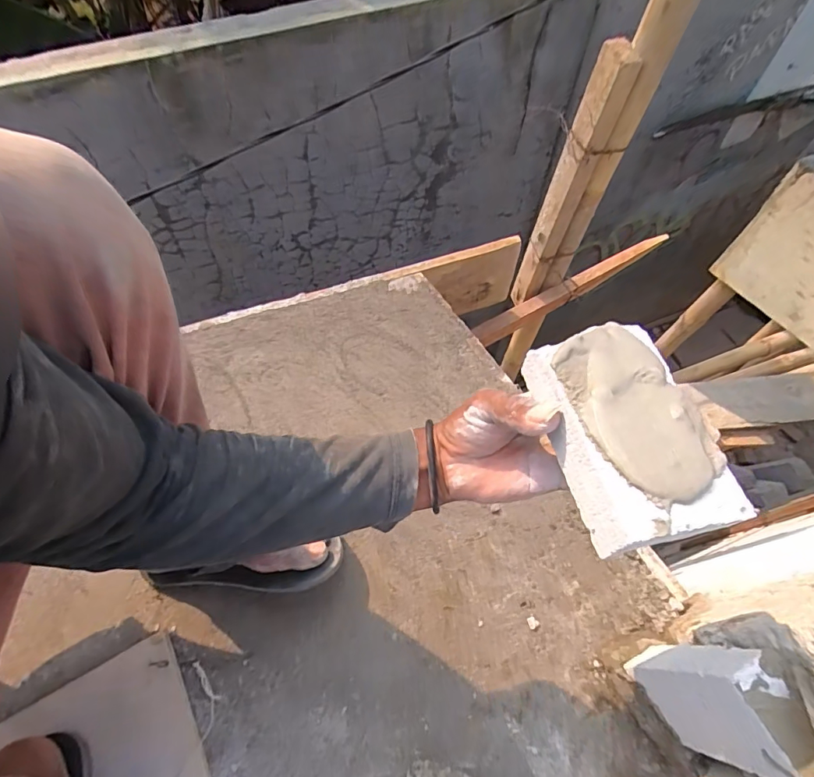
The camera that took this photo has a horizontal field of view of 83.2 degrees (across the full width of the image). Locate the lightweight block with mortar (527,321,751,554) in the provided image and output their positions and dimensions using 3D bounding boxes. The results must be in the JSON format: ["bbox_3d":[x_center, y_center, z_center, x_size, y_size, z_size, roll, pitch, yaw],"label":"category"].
[{"bbox_3d":[0.127,0.023,0.267,0.075,0.035,0.125,-12,63,-8],"label":"lightweight block with mortar"}]

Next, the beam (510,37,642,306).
[{"bbox_3d":[0.276,-0.326,0.828,0.062,0.503,0.042,16,63,8],"label":"beam"}]

